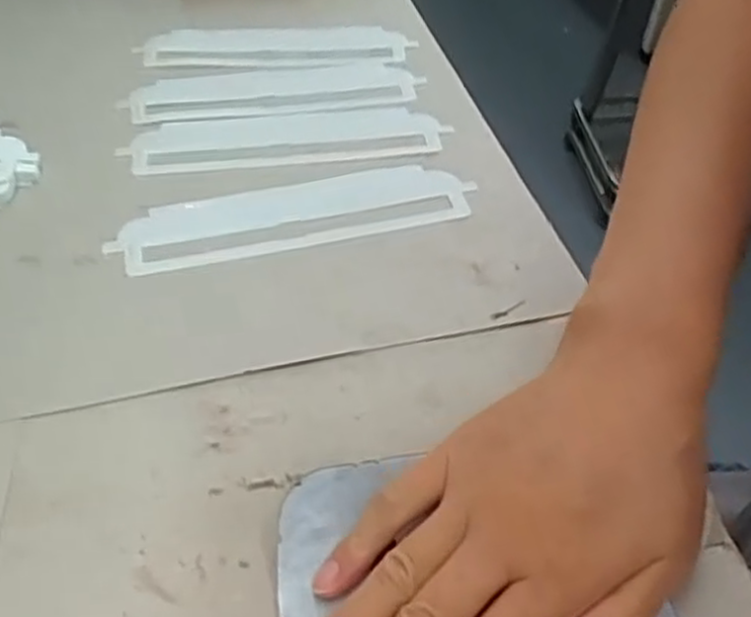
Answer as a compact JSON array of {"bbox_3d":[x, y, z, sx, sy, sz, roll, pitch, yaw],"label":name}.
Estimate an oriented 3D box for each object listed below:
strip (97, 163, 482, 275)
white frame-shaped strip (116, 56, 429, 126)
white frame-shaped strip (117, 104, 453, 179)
[{"bbox_3d":[-0.043,-0.053,0.403,0.184,0.004,0.055,-11,47,-12],"label":"strip"},{"bbox_3d":[-0.065,-0.143,0.492,0.184,0.006,0.058,-8,47,-8],"label":"white frame-shaped strip"},{"bbox_3d":[-0.052,-0.103,0.453,0.183,0.004,0.055,-7,47,-8],"label":"white frame-shaped strip"}]

